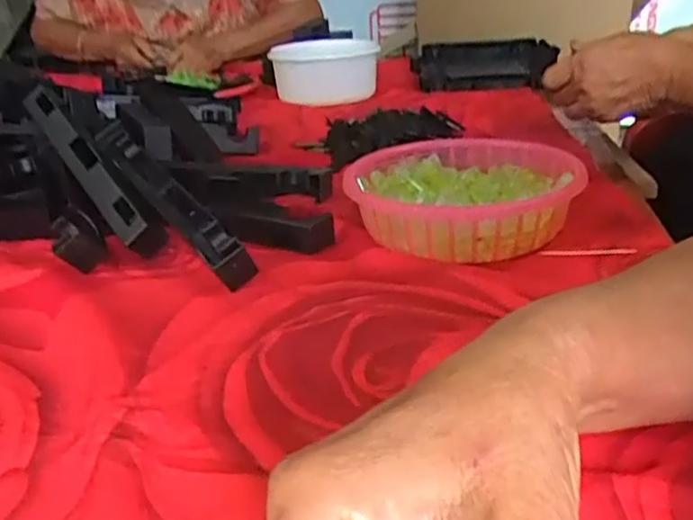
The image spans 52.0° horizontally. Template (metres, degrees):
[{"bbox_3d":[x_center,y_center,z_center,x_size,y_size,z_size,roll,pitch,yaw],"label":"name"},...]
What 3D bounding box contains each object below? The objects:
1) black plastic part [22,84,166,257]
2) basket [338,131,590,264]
[{"bbox_3d":[-0.196,-0.074,0.550,0.031,0.028,0.183,-23,59,-38],"label":"black plastic part"},{"bbox_3d":[0.089,-0.047,0.536,0.167,0.051,0.167,6,25,20],"label":"basket"}]

